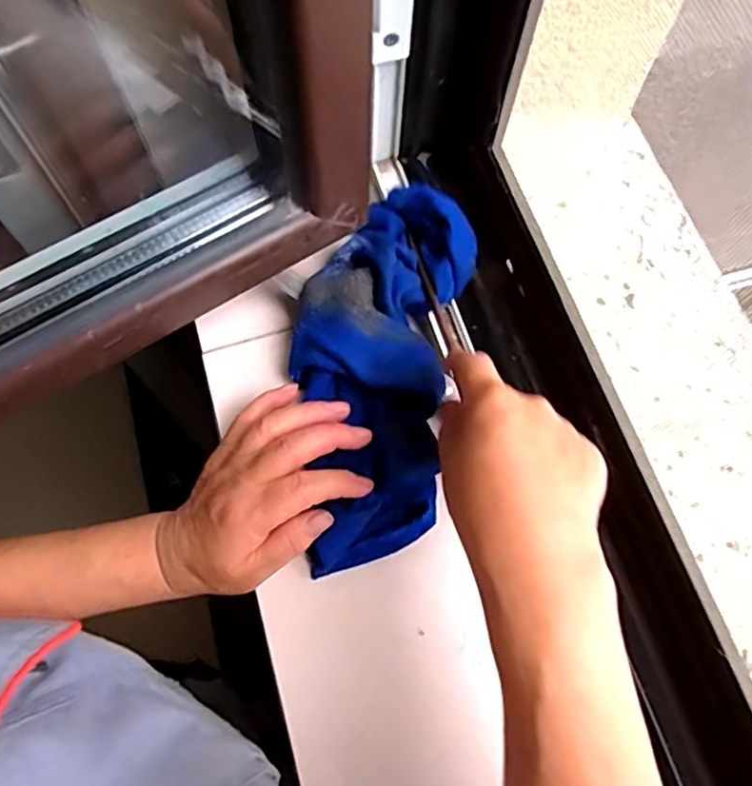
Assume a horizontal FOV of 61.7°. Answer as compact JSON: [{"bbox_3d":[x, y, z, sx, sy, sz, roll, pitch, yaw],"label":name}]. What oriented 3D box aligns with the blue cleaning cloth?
[{"bbox_3d":[-0.001,-0.015,0.396,0.102,0.036,0.261,5,78,0],"label":"blue cleaning cloth"}]

